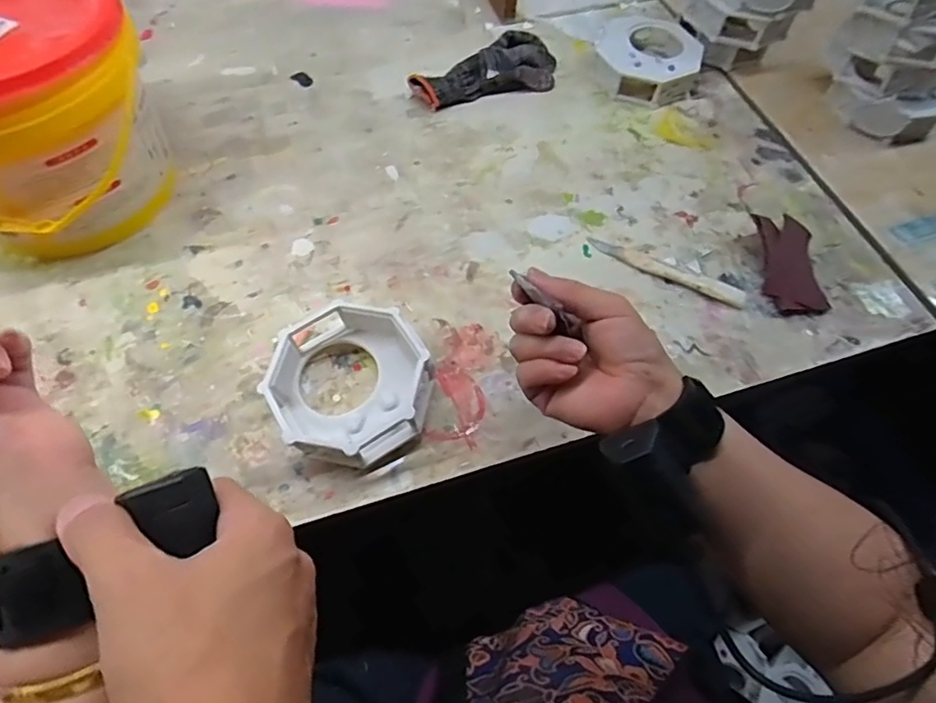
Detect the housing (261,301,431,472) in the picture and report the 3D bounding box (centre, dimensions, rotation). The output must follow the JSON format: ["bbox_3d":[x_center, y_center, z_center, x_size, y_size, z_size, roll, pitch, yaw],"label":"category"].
[{"bbox_3d":[-0.088,0.024,0.440,0.119,0.050,0.117,-26,65,-18],"label":"housing"}]

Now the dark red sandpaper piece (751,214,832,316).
[{"bbox_3d":[0.297,-0.080,0.535,0.053,0.020,0.098,0,60,-4],"label":"dark red sandpaper piece"}]

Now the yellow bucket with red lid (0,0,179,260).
[{"bbox_3d":[-0.373,-0.202,0.489,0.201,0.164,0.221,-35,68,-21],"label":"yellow bucket with red lid"}]

